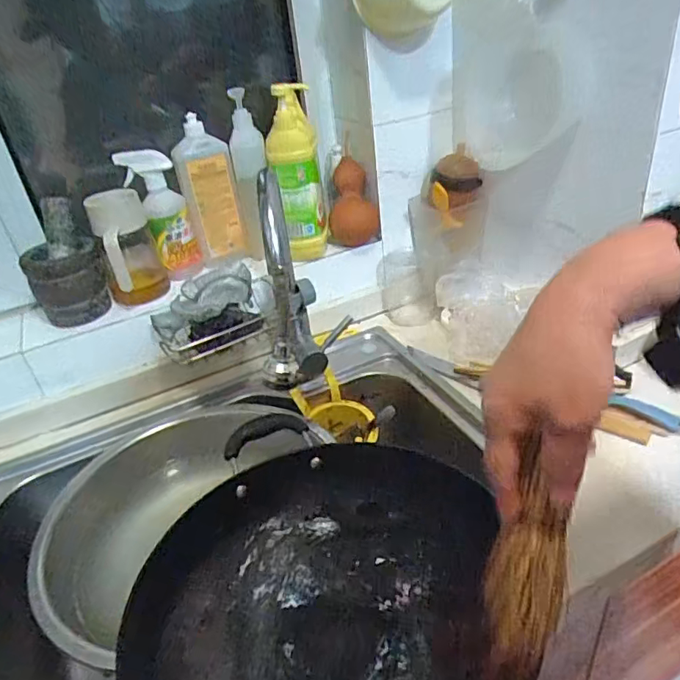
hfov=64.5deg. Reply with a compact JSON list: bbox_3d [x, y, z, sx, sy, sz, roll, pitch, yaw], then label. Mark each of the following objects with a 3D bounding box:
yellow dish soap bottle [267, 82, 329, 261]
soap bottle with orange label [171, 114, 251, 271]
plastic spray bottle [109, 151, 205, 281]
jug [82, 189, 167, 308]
[{"bbox_3d":[-0.068,-0.263,0.863,0.075,0.263,0.094,-10,33,-4],"label":"yellow dish soap bottle"},{"bbox_3d":[-0.215,-0.242,0.903,0.086,0.221,0.049,-13,33,-9],"label":"soap bottle with orange label"},{"bbox_3d":[-0.287,-0.202,0.875,0.080,0.200,0.056,-24,36,-24],"label":"plastic spray bottle"},{"bbox_3d":[-0.327,-0.143,0.832,0.084,0.172,0.147,-18,34,-16],"label":"jug"}]

